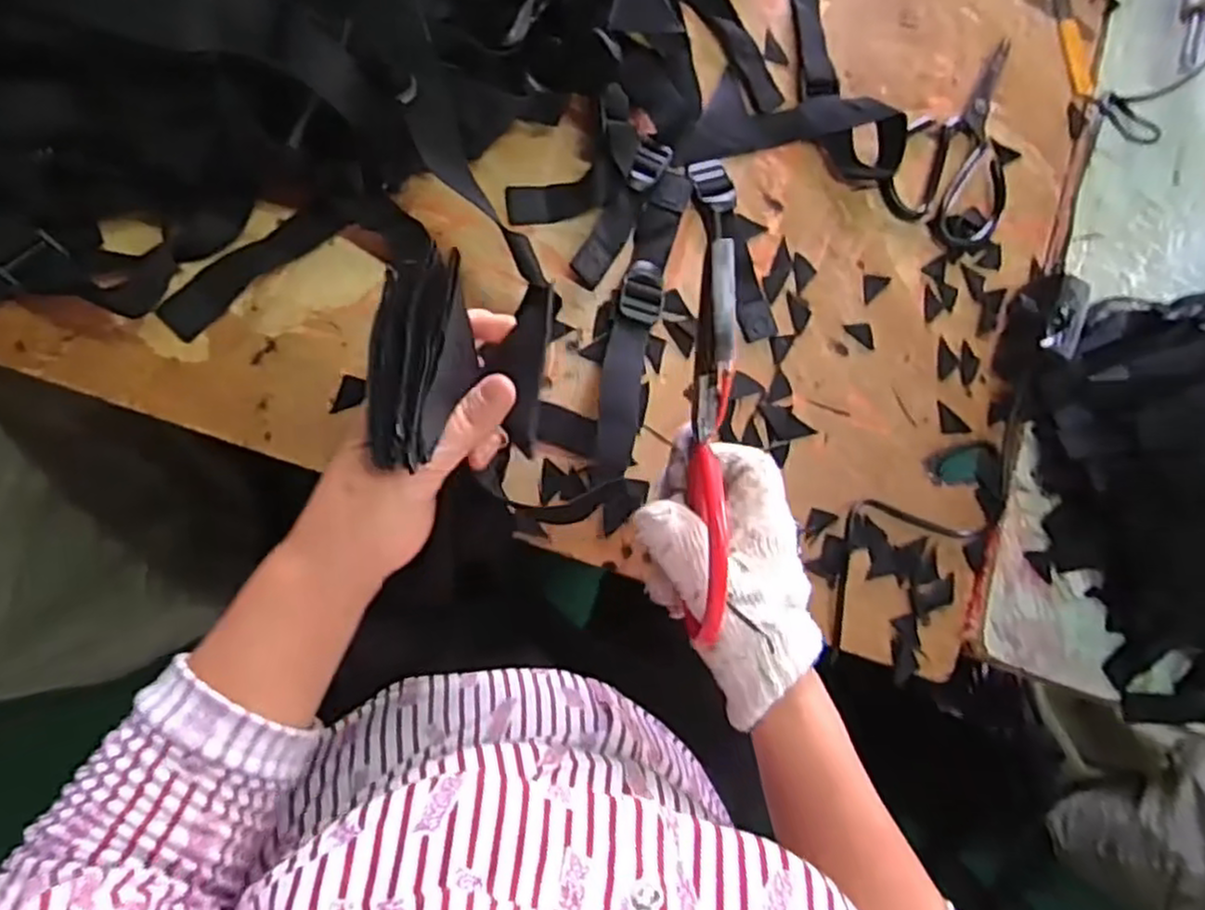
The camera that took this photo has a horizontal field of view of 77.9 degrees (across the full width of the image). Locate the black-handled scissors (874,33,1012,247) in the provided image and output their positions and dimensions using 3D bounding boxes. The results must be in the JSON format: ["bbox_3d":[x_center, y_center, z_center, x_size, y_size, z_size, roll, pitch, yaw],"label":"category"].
[{"bbox_3d":[0.294,-0.250,0.591,0.099,0.015,0.179,31,78,-11],"label":"black-handled scissors"}]

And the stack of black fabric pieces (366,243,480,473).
[{"bbox_3d":[-0.083,-0.042,0.337,0.043,0.034,0.090,9,90,-8],"label":"stack of black fabric pieces"}]

